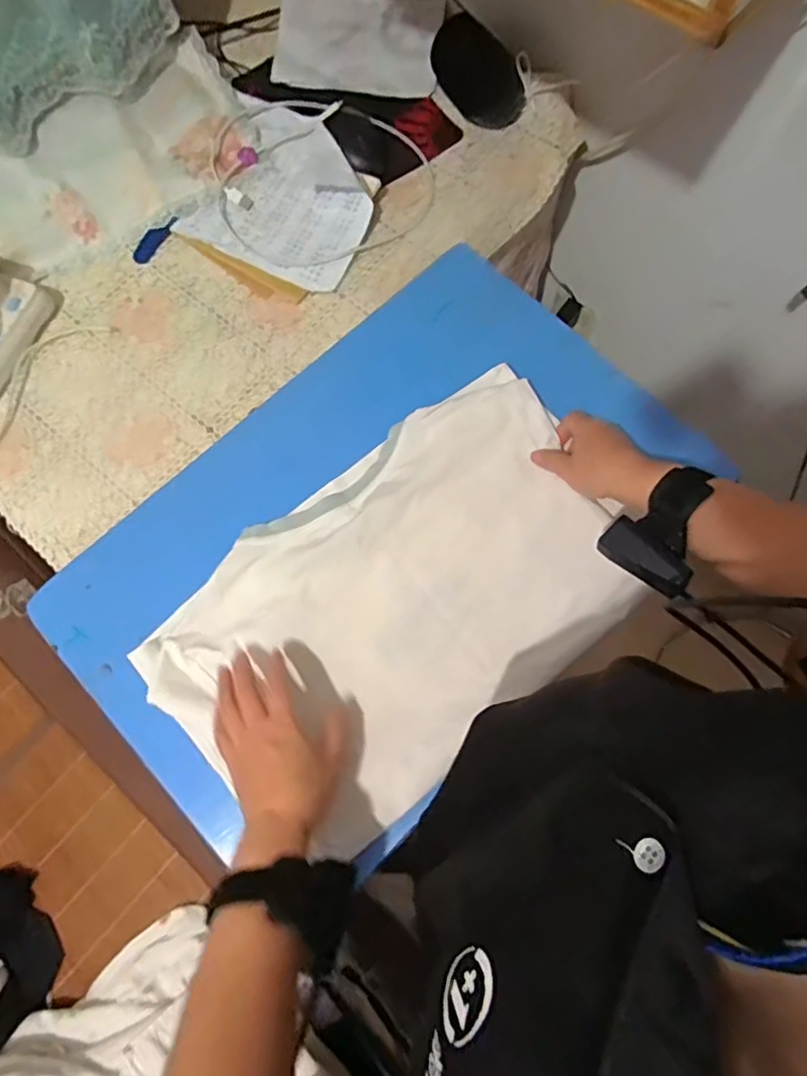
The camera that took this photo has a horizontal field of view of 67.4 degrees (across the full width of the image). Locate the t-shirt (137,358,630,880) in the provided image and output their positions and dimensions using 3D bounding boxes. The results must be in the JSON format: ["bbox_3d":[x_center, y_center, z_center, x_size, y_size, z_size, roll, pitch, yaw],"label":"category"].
[{"bbox_3d":[0.001,0.057,0.556,0.431,0.024,0.272,-36,75,-9],"label":"t-shirt"}]

